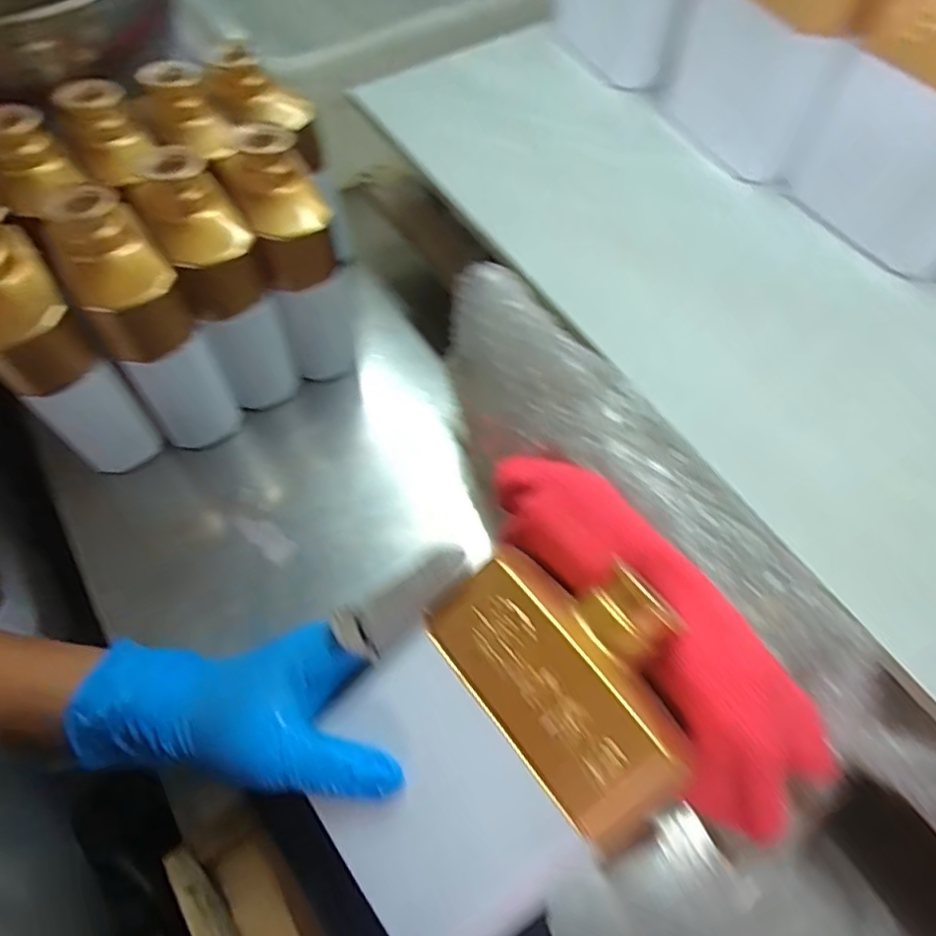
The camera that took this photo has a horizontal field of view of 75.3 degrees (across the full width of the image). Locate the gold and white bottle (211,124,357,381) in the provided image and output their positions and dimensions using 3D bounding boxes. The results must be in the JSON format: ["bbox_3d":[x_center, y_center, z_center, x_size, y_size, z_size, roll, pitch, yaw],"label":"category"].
[{"bbox_3d":[-0.124,-0.150,0.445,0.057,0.160,0.087,-20,62,-8],"label":"gold and white bottle"}]

